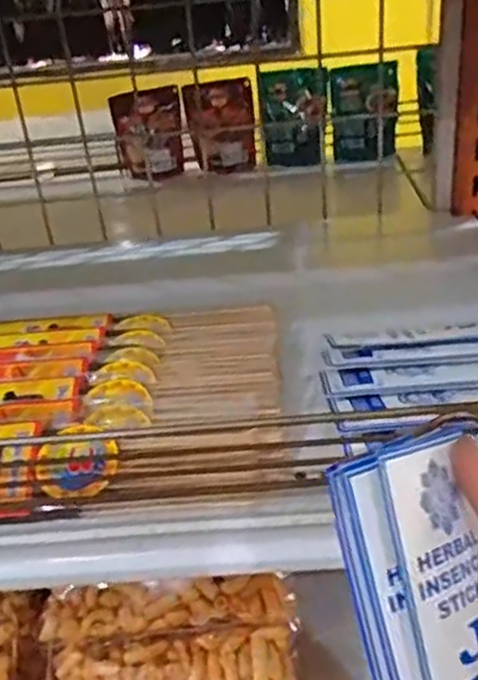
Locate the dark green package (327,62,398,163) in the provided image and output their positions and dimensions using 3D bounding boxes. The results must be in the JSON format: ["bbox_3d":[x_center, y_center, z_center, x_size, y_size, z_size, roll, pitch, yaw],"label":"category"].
[{"bbox_3d":[0.162,-0.291,0.924,0.085,0.113,0.021,-5,31,1],"label":"dark green package"}]

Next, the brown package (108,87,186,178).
[{"bbox_3d":[-0.117,-0.268,0.941,0.089,0.110,0.018,-2,31,6],"label":"brown package"}]

